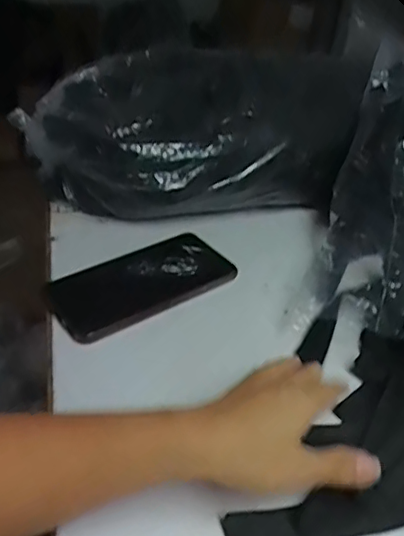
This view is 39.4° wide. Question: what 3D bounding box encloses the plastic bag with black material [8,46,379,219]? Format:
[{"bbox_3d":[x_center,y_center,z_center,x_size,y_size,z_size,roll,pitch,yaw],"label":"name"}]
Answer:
[{"bbox_3d":[0.007,-0.148,0.620,0.378,0.133,0.184,-10,39,-18],"label":"plastic bag with black material"}]

